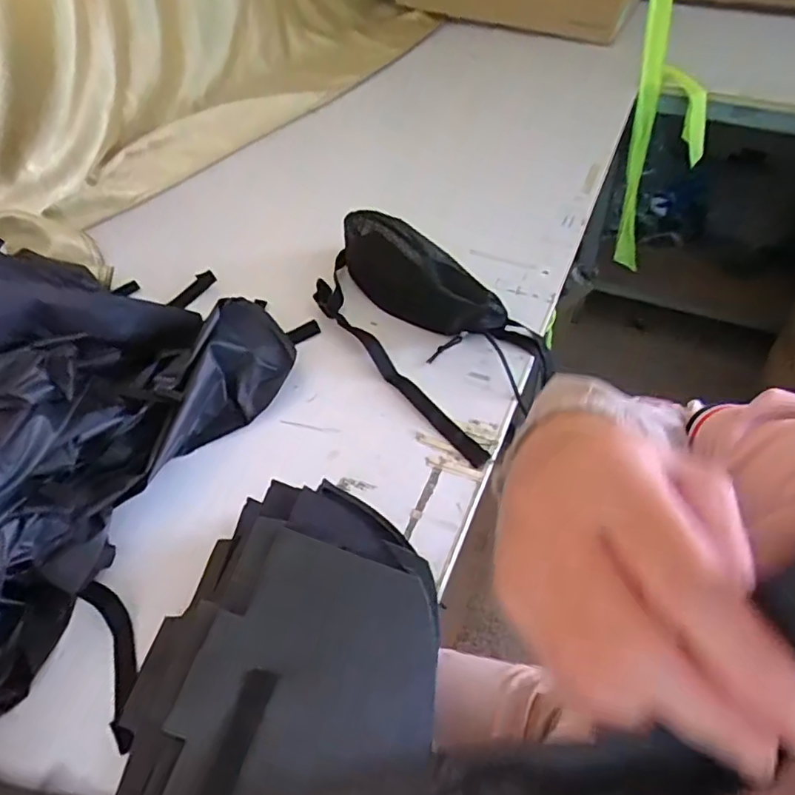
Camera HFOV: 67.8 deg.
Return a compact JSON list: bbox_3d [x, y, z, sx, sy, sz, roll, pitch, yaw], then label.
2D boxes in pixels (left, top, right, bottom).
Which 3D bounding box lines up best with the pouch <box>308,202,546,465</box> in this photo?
[{"bbox_3d":[0.028,-0.123,0.771,0.200,0.118,0.374,-38,59,-26],"label":"pouch"}]

